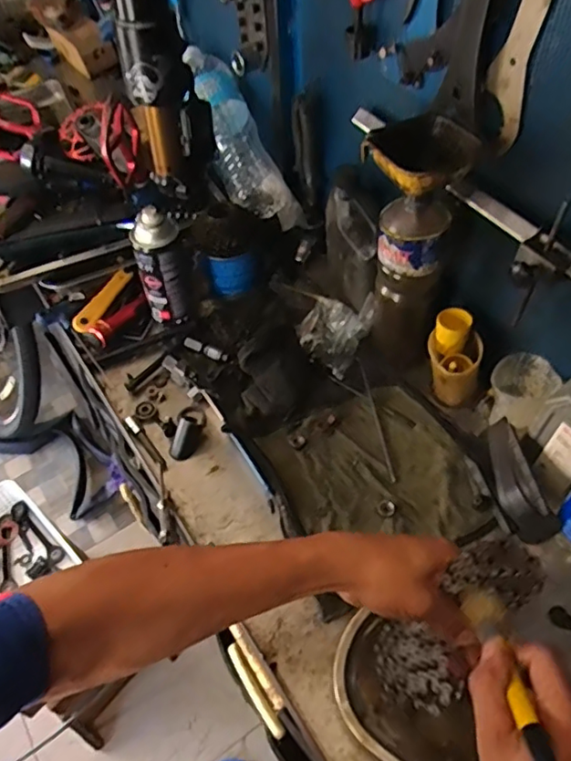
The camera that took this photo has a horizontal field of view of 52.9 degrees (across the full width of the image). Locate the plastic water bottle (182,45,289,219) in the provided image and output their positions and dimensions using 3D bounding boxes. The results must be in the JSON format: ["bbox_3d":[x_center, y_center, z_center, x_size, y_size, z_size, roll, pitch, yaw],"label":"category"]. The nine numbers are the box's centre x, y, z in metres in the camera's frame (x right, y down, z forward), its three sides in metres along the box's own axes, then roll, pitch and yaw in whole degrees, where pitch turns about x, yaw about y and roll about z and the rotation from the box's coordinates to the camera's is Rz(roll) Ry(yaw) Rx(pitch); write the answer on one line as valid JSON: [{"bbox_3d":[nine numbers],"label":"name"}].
[{"bbox_3d":[-0.087,-0.404,0.912,0.098,0.069,0.319,-19,78,-9],"label":"plastic water bottle"}]

